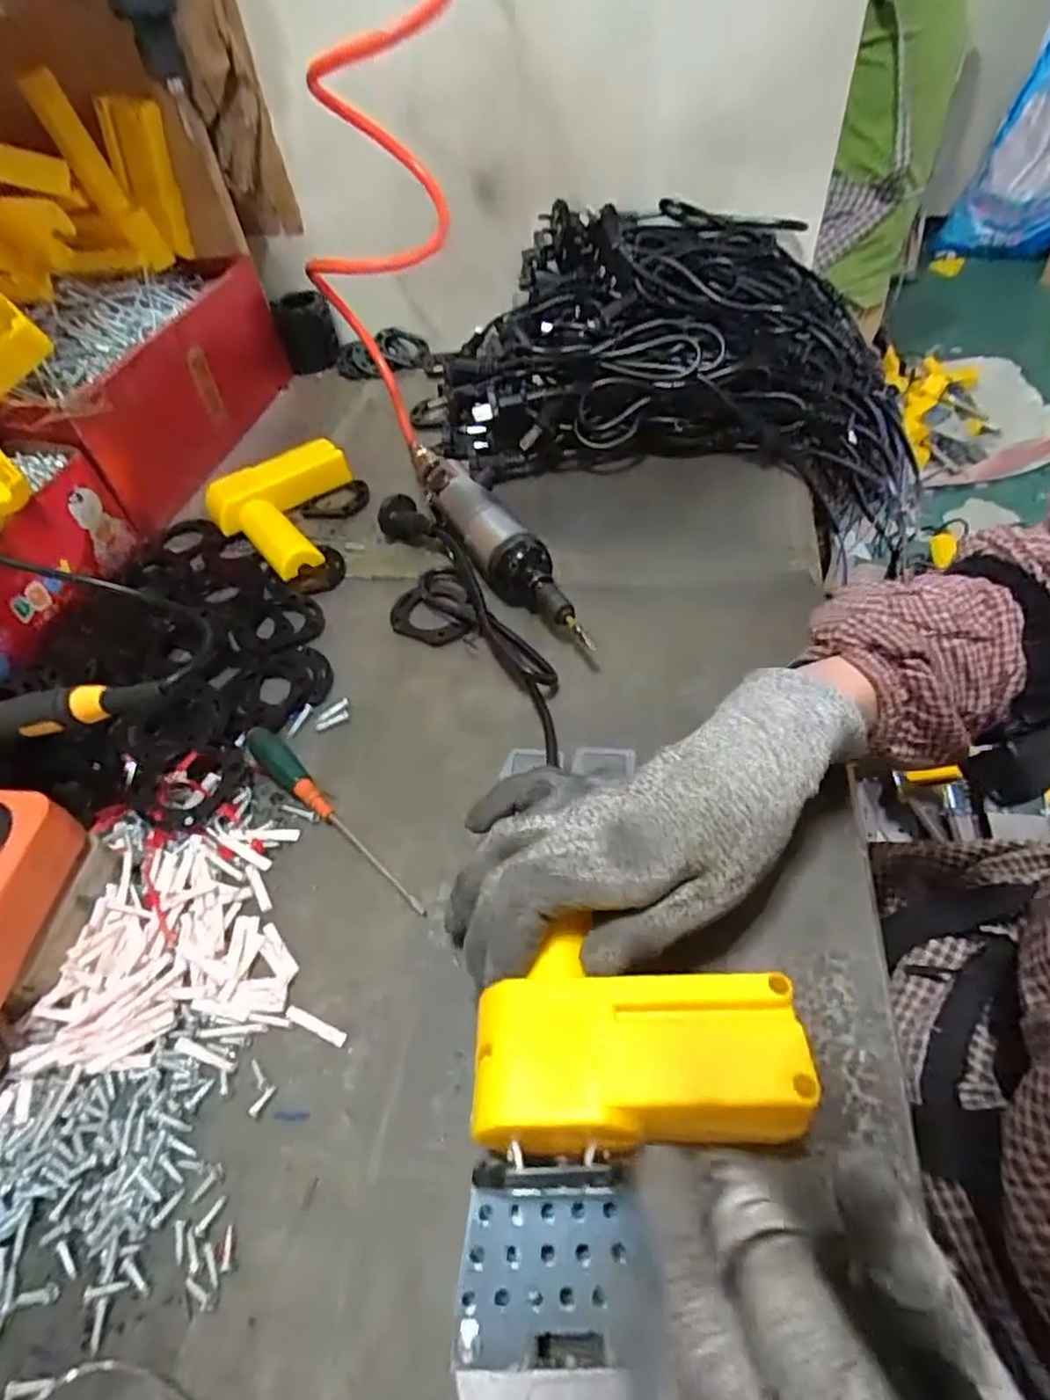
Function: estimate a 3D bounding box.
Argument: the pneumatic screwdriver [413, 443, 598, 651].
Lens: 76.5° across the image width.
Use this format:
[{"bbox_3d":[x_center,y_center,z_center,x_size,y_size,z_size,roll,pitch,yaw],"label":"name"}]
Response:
[{"bbox_3d":[-0.027,-0.118,0.472,0.038,0.041,0.255,-27,53,-16],"label":"pneumatic screwdriver"}]

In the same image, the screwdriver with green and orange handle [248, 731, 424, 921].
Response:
[{"bbox_3d":[-0.103,0.060,0.349,0.148,0.015,0.016,35,62,30],"label":"screwdriver with green and orange handle"}]

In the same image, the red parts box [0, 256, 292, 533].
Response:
[{"bbox_3d":[-0.342,-0.288,0.599,0.129,0.119,0.310,4,51,9],"label":"red parts box"}]

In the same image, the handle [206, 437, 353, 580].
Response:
[{"bbox_3d":[-0.183,-0.151,0.528,0.113,0.031,0.148,-27,53,-16],"label":"handle"}]

